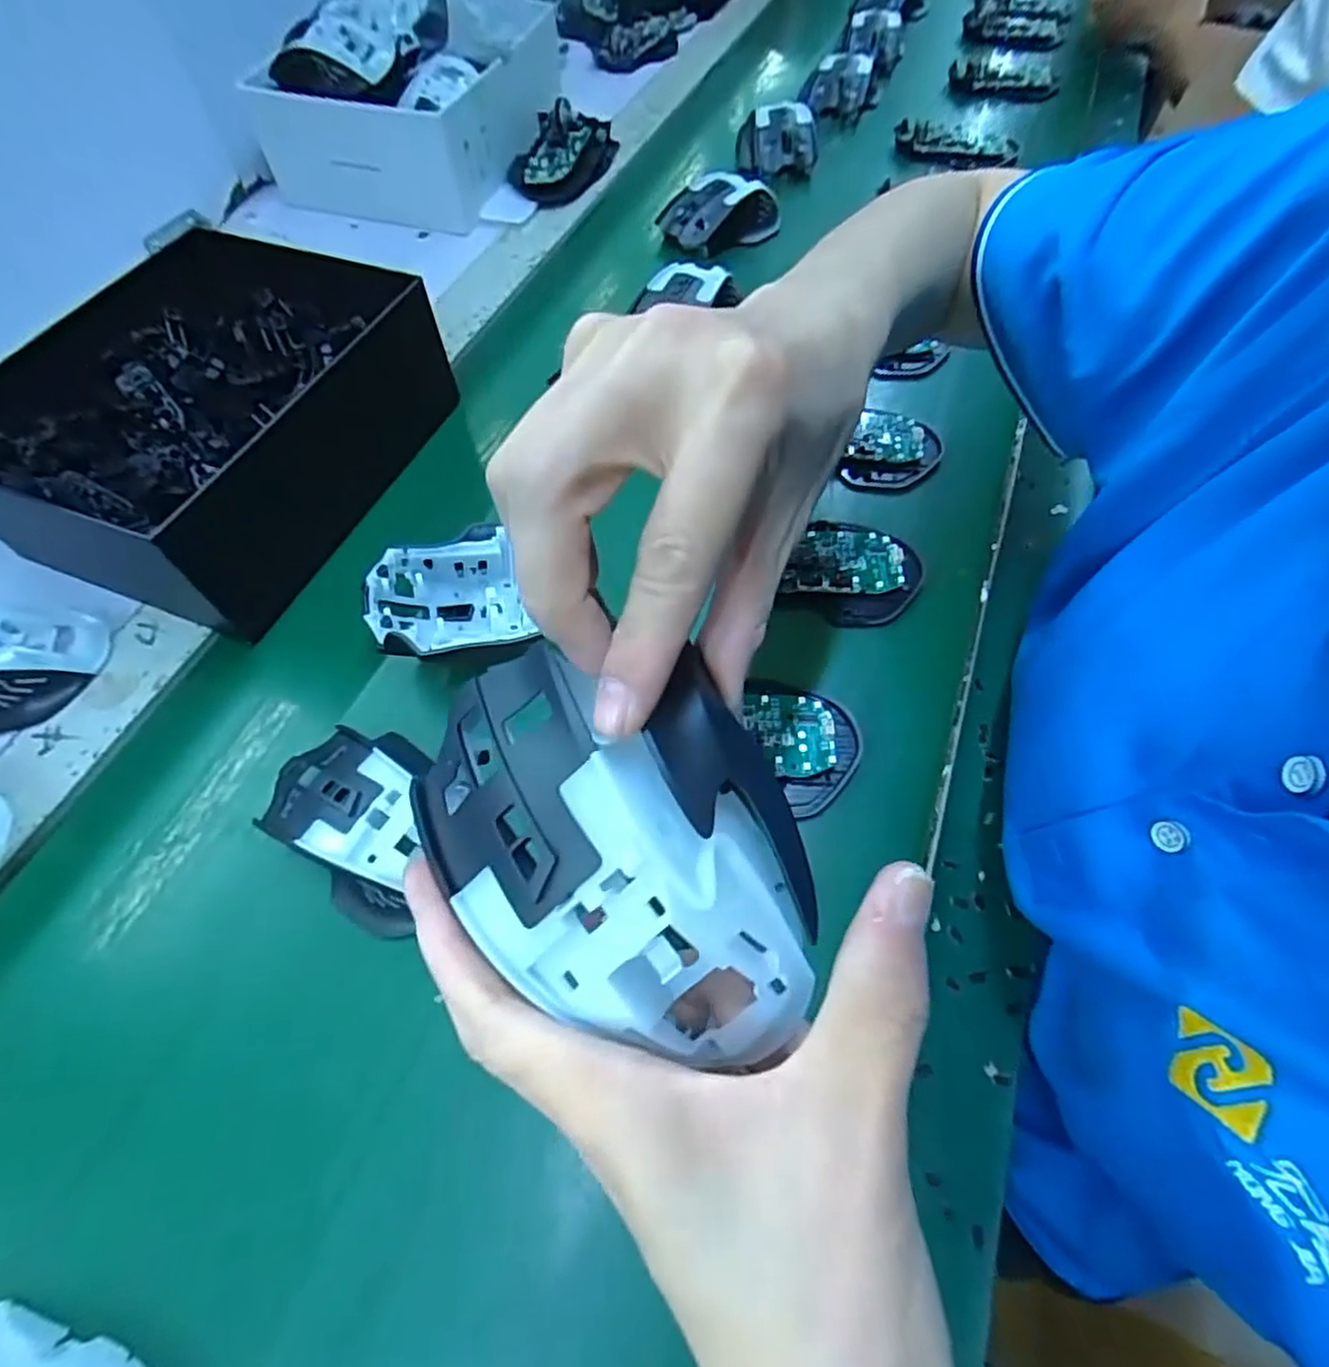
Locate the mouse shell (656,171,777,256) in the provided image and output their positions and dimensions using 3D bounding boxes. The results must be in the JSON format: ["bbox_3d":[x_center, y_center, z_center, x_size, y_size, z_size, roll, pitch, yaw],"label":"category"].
[{"bbox_3d":[0.050,-0.401,0.585,0.100,0.044,0.057,-32,64,-17],"label":"mouse shell"}]

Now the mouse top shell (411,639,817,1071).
[{"bbox_3d":[-0.012,0.038,0.164,0.077,0.037,0.105,-26,63,-14],"label":"mouse top shell"}]

